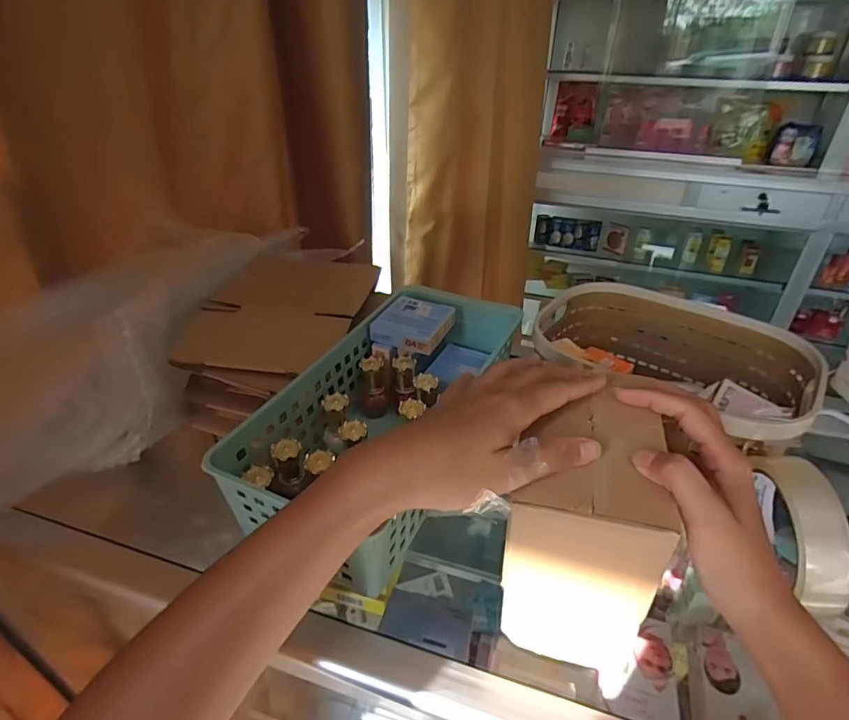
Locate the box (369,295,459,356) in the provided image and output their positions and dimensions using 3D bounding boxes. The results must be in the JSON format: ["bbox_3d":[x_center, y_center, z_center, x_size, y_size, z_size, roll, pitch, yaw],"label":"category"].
[{"bbox_3d":[-0.009,-0.036,0.482,0.065,0.021,0.068,17,37,22],"label":"box"}]

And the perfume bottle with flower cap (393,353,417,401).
[{"bbox_3d":[-0.020,0.016,0.469,0.020,0.043,0.021,-17,37,-24],"label":"perfume bottle with flower cap"}]

